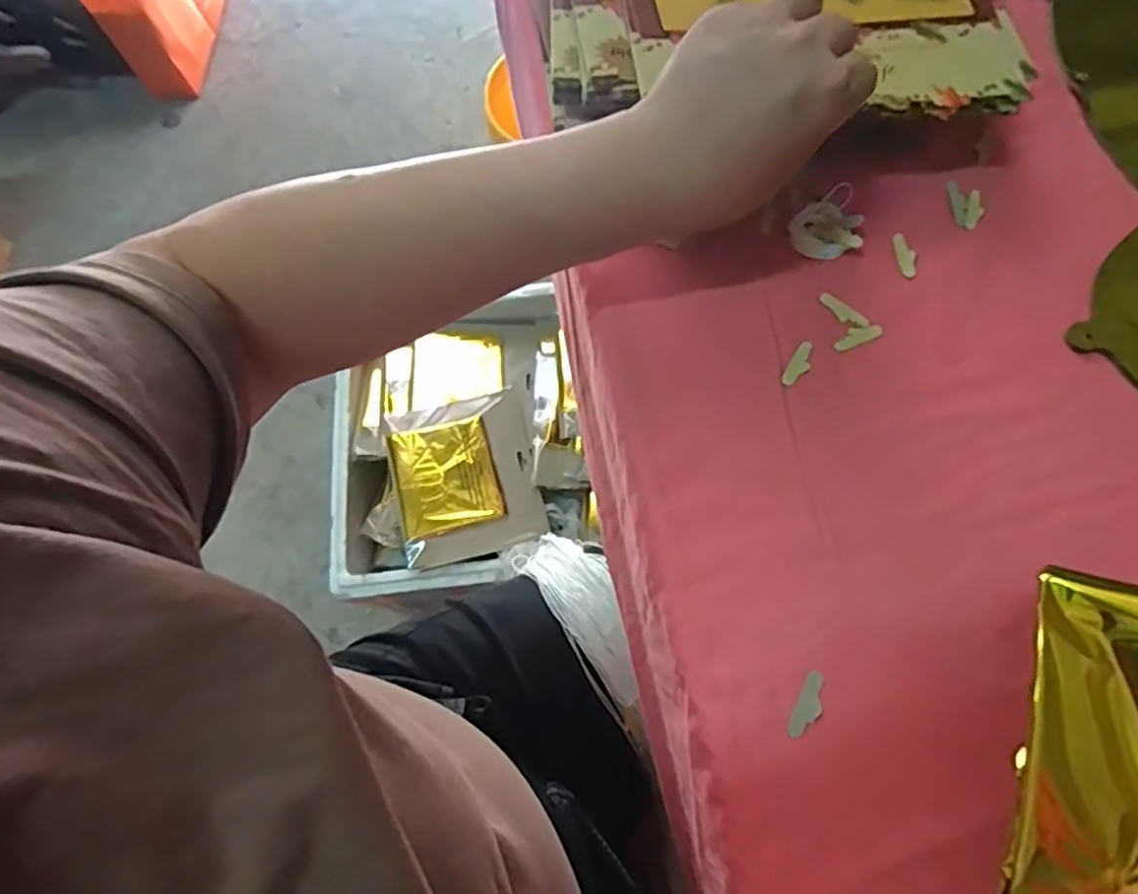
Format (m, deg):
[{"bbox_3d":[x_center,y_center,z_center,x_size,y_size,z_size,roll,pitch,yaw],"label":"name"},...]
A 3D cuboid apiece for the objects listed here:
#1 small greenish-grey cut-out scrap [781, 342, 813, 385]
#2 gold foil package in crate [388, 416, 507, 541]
[{"bbox_3d":[0.113,-0.041,0.329,0.010,0.004,0.027,32,72,12],"label":"small greenish-grey cut-out scrap"},{"bbox_3d":[-0.147,0.038,0.808,0.118,0.017,0.130,-16,69,-6],"label":"gold foil package in crate"}]

